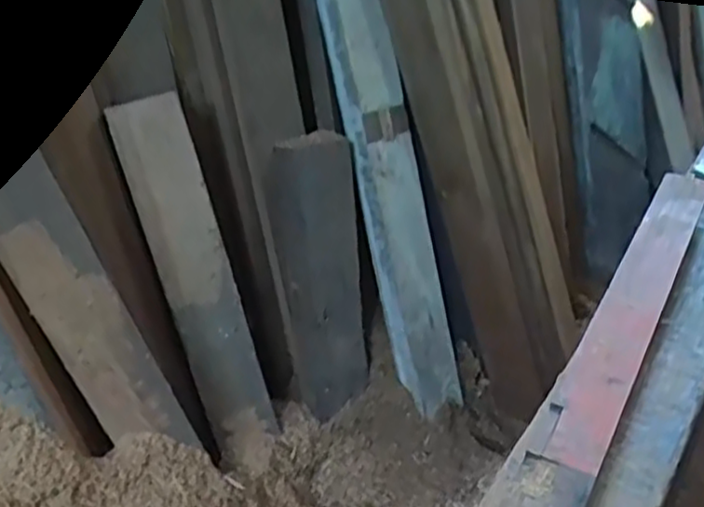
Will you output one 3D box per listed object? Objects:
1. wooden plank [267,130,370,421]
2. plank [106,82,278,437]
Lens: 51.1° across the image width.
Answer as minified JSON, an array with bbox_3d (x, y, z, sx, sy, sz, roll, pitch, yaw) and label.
[{"bbox_3d":[-0.059,0.051,1.364,0.157,0.534,0.045,-7,21,-2],"label":"wooden plank"},{"bbox_3d":[-0.255,0.045,1.236,0.113,0.617,0.028,-18,23,-12],"label":"plank"}]

